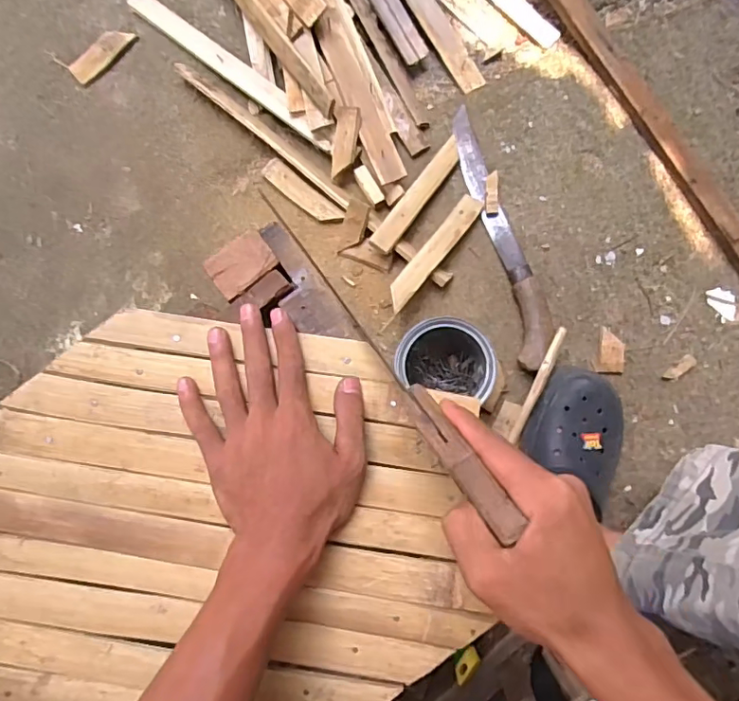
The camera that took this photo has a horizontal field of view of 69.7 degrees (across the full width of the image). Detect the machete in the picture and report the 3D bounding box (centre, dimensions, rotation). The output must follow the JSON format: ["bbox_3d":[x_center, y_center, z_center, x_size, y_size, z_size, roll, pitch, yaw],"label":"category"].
[{"bbox_3d":[0.172,-0.149,0.679,0.052,0.031,0.346,-14,86,1],"label":"machete"}]

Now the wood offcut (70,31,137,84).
[{"bbox_3d":[-0.366,-0.407,0.726,0.096,0.012,0.032,-43,86,-1],"label":"wood offcut"}]

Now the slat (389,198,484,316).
[{"bbox_3d":[0.081,-0.125,0.663,0.031,0.009,0.182,37,75,8],"label":"slat"}]

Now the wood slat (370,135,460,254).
[{"bbox_3d":[0.064,-0.197,0.677,0.031,0.011,0.179,41,76,-17],"label":"wood slat"}]

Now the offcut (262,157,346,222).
[{"bbox_3d":[-0.088,-0.206,0.699,0.122,0.007,0.030,39,104,4],"label":"offcut"}]

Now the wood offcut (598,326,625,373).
[{"bbox_3d":[0.307,0.000,0.673,0.029,0.015,0.056,5,86,2],"label":"wood offcut"}]

